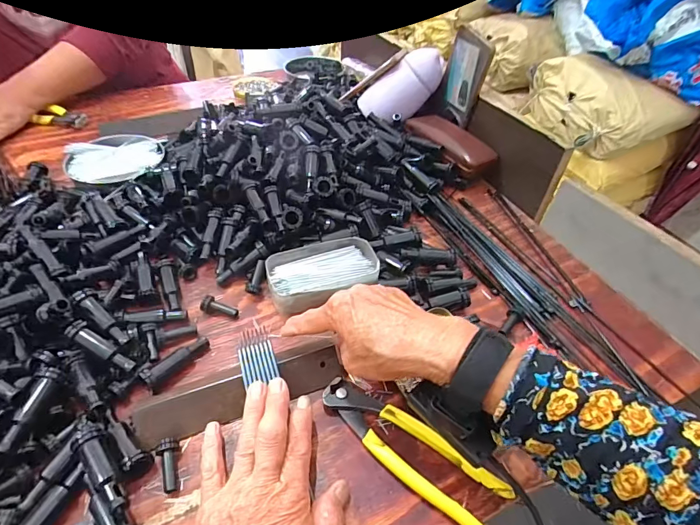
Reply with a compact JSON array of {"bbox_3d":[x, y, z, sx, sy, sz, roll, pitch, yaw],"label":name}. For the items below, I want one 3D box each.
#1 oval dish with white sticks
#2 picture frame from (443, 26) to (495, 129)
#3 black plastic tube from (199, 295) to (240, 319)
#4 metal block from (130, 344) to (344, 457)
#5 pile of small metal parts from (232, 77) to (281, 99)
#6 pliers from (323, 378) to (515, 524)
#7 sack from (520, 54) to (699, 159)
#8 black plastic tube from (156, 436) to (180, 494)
[{"bbox_3d":[-0.344,-0.147,0.604,0.135,0.032,0.108,2,45,-2],"label":"oval dish with white sticks"},{"bbox_3d":[0.167,-0.273,0.606,0.010,0.125,0.073,-21,55,-24],"label":"picture frame"},{"bbox_3d":[-0.138,0.049,0.438,0.041,0.017,0.015,18,44,-3],"label":"black plastic tube"},{"bbox_3d":[-0.094,0.116,0.363,0.177,0.020,0.036,-16,47,-14],"label":"metal block"},{"bbox_3d":[-0.190,-0.355,0.834,0.089,0.010,0.085,-13,47,-16],"label":"pile of small metal parts"},{"bbox_3d":[0.048,0.152,0.343,0.164,0.012,0.047,30,49,25],"label":"pliers"},{"bbox_3d":[0.844,-0.533,1.360,0.314,0.212,0.383,-11,47,-14],"label":"sack"},{"bbox_3d":[-0.143,0.160,0.327,0.015,0.010,0.040,-10,58,-14],"label":"black plastic tube"}]

